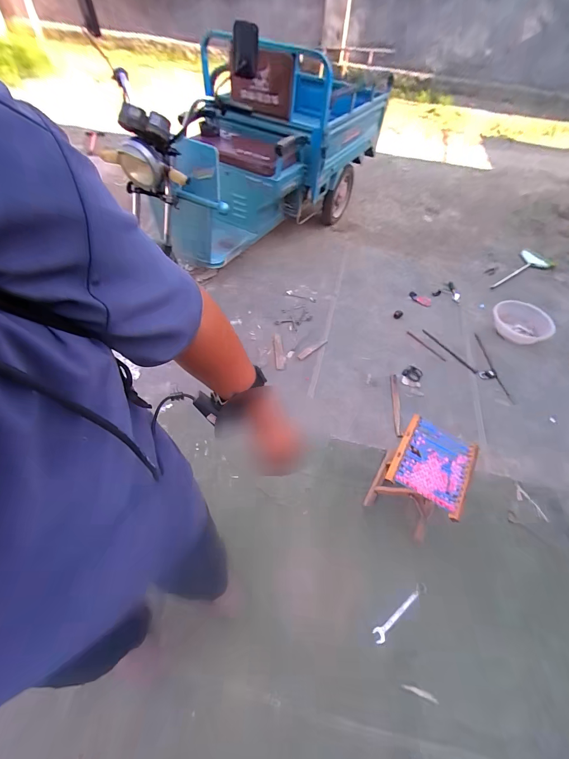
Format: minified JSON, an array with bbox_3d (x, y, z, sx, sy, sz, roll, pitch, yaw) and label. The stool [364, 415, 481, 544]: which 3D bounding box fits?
[{"bbox_3d":[0.508,0.367,1.220,0.262,0.294,0.324,30,56,20],"label":"stool"}]

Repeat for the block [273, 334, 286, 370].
[{"bbox_3d":[-0.029,-0.155,1.795,0.053,0.022,0.263,-4,54,-4],"label":"block"}]

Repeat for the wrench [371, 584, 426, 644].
[{"bbox_3d":[0.384,0.768,1.071,0.241,0.014,0.039,-31,60,-21],"label":"wrench"}]

